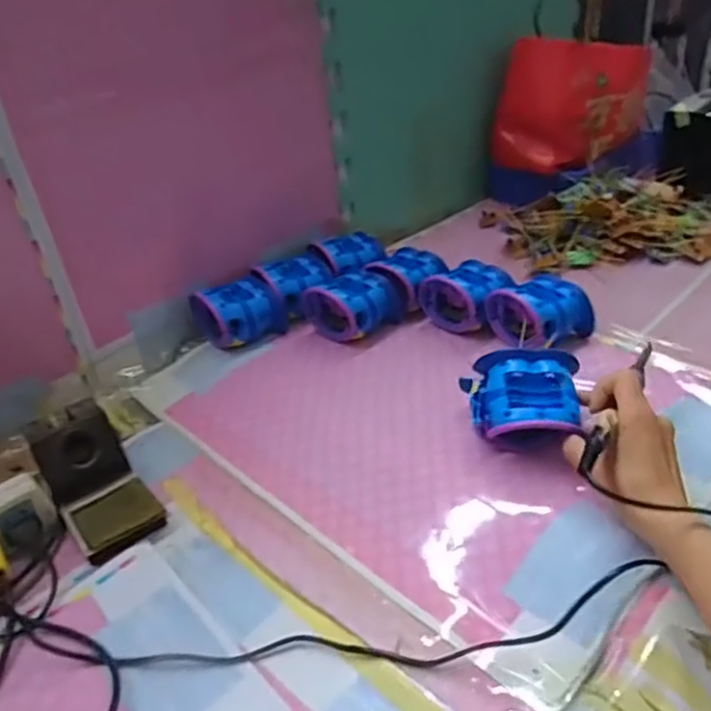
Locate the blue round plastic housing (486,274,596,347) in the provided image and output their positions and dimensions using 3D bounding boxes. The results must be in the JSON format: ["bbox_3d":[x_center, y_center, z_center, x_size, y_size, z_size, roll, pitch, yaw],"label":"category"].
[{"bbox_3d":[0.204,-0.048,0.729,0.087,0.066,0.081,-20,36,-20],"label":"blue round plastic housing"}]

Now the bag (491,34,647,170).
[{"bbox_3d":[0.339,-0.396,1.013,0.199,0.173,0.110,-21,35,-22],"label":"bag"}]

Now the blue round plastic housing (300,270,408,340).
[{"bbox_3d":[0.002,-0.062,0.788,0.098,0.064,0.086,-28,39,-30],"label":"blue round plastic housing"}]

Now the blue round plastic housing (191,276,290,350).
[{"bbox_3d":[-0.138,-0.049,0.788,0.097,0.075,0.072,-23,37,-24],"label":"blue round plastic housing"}]

